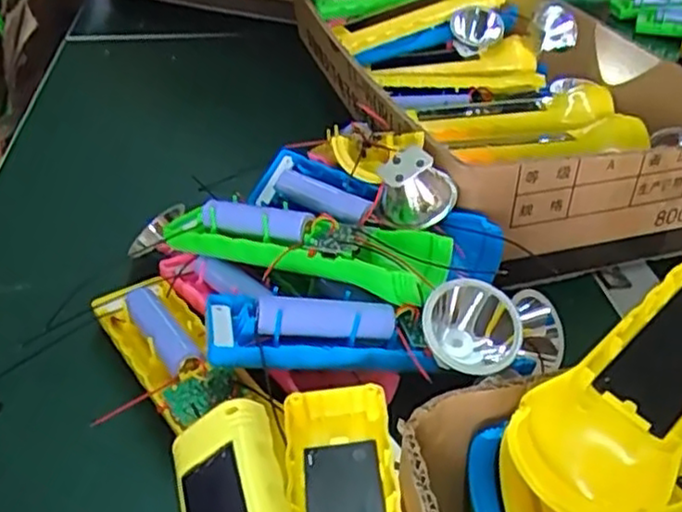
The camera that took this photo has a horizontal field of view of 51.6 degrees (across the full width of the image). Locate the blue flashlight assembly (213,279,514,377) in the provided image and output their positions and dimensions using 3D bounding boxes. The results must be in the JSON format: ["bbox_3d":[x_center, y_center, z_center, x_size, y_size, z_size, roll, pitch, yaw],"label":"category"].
[{"bbox_3d":[0.008,0.036,0.324,0.139,0.050,0.046,5,36,1],"label":"blue flashlight assembly"}]

